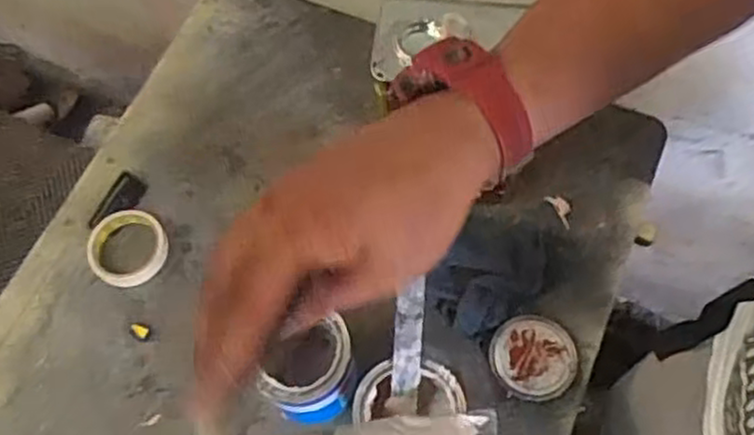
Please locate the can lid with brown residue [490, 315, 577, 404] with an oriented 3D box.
[{"bbox_3d":[0.177,0.157,0.823,0.096,0.013,0.091,-2,66,4],"label":"can lid with brown residue"}]

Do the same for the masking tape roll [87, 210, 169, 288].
[{"bbox_3d":[-0.308,0.036,0.900,0.094,0.023,0.094,-2,66,4],"label":"masking tape roll"}]

